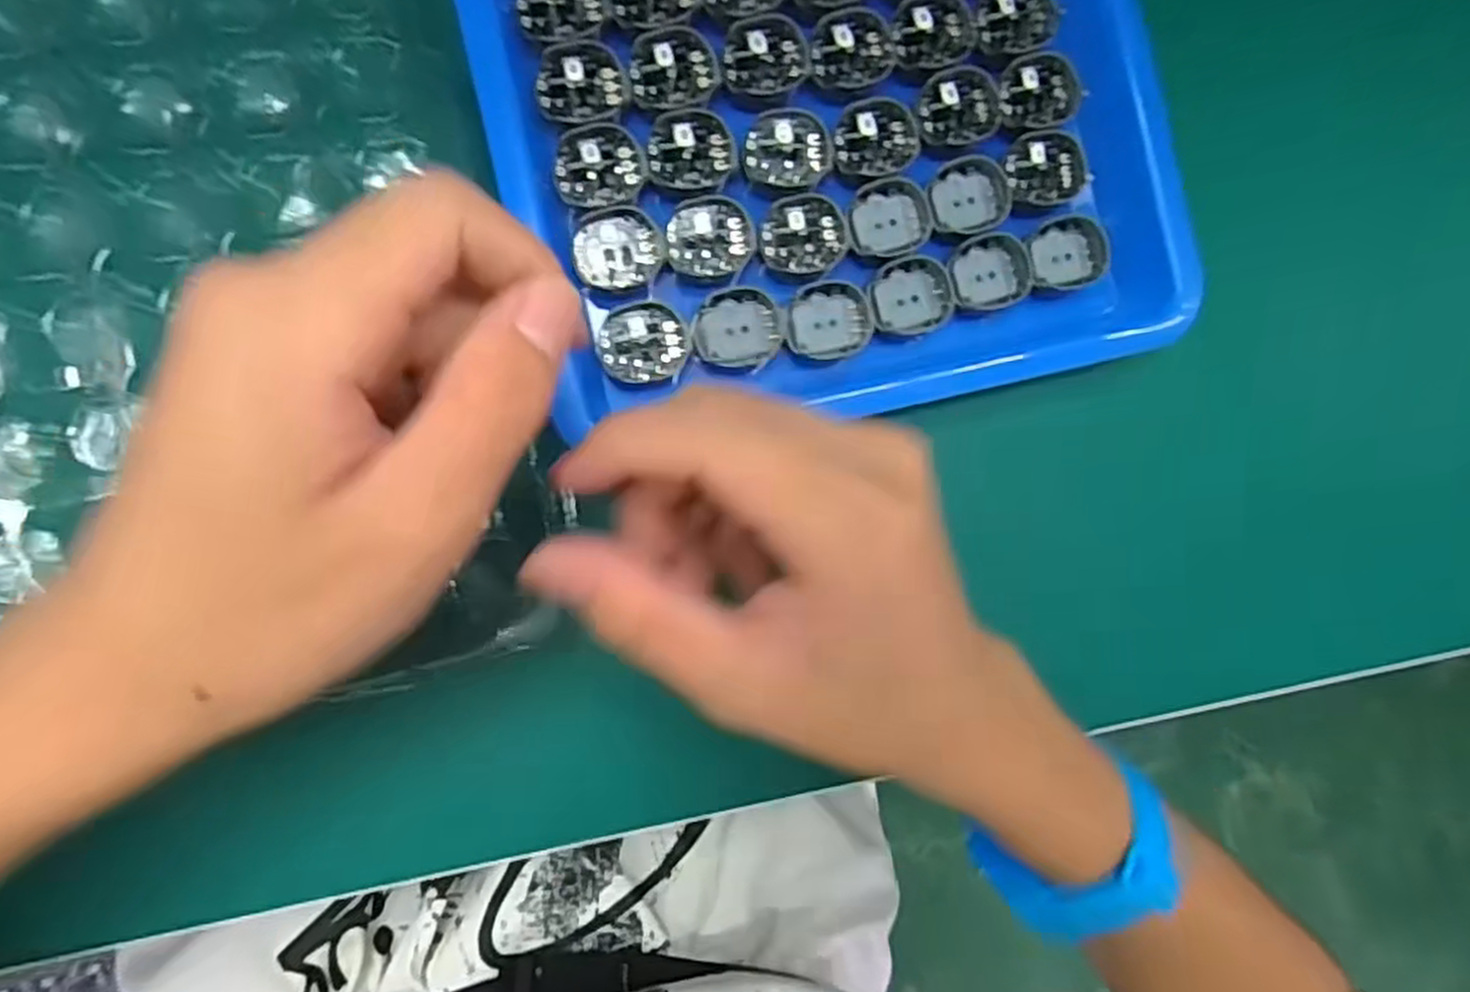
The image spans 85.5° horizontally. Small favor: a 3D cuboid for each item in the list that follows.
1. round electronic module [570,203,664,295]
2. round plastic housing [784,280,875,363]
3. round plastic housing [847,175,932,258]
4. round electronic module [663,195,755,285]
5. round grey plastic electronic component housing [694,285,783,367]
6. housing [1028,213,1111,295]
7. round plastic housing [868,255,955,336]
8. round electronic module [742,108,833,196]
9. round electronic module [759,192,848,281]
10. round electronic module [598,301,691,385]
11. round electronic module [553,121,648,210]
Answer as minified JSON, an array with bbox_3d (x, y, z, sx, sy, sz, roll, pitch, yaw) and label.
[{"bbox_3d":[-0.036,-0.078,0.249,0.027,0.004,0.025,0,87,-9],"label":"round electronic module"},{"bbox_3d":[0.031,-0.057,0.261,0.029,0.004,0.025,-18,90,-9],"label":"round plastic housing"},{"bbox_3d":[0.051,-0.093,0.264,0.029,0.004,0.024,-20,90,-9],"label":"round plastic housing"},{"bbox_3d":[-0.008,-0.083,0.253,0.028,0.004,0.026,0,87,-9],"label":"round electronic module"},{"bbox_3d":[0.001,-0.055,0.255,0.027,0.004,0.026,2,87,-9],"label":"round grey plastic electronic component housing"},{"bbox_3d":[0.114,-0.084,0.274,0.027,0.008,0.024,-15,90,-9],"label":"housing"},{"bbox_3d":[0.060,-0.067,0.264,0.028,0.004,0.025,-2,88,-9],"label":"round plastic housing"},{"bbox_3d":[0.017,-0.112,0.257,0.028,0.004,0.027,0,87,-9],"label":"round electronic module"},{"bbox_3d":[0.022,-0.084,0.258,0.028,0.004,0.027,1,87,-9],"label":"round electronic module"},{"bbox_3d":[-0.028,-0.049,0.250,0.027,0.004,0.025,-3,88,-9],"label":"round electronic module"},{"bbox_3d":[-0.042,-0.104,0.249,0.027,0.004,0.025,2,87,-9],"label":"round electronic module"}]

